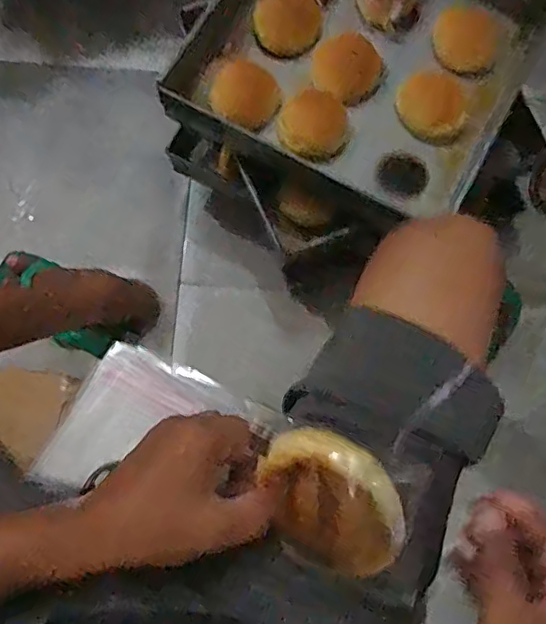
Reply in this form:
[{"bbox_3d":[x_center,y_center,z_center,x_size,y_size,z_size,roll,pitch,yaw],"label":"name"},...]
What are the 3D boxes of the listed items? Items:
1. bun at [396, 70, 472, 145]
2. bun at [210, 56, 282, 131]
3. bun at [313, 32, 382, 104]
[{"bbox_3d":[0.215,-0.275,0.757,0.097,0.034,0.082,28,77,6],"label":"bun"},{"bbox_3d":[-0.040,-0.289,0.754,0.090,0.049,0.072,20,76,4],"label":"bun"},{"bbox_3d":[0.100,-0.335,0.771,0.090,0.032,0.085,0,76,-1],"label":"bun"}]

